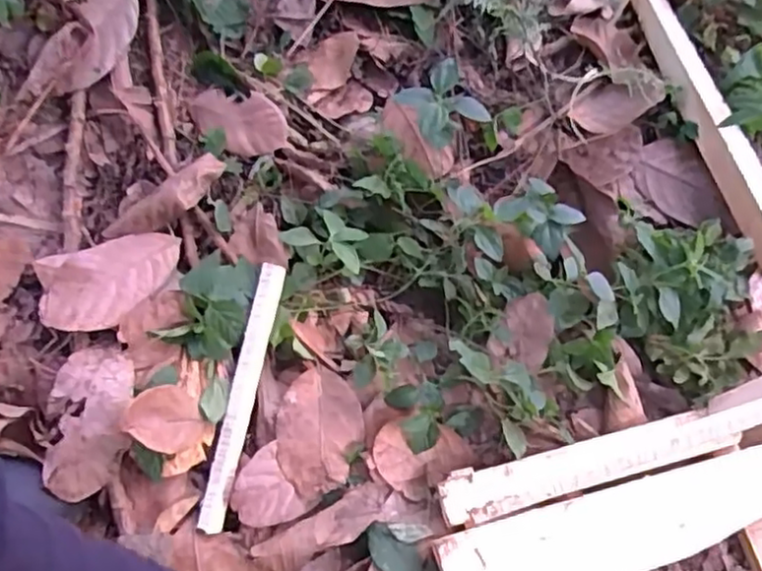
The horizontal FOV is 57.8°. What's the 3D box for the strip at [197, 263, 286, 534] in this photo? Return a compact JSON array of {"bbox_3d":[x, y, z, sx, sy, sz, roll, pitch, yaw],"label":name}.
[{"bbox_3d":[-0.122,0.094,0.612,0.021,0.007,0.235,11,69,4],"label":"strip"}]

